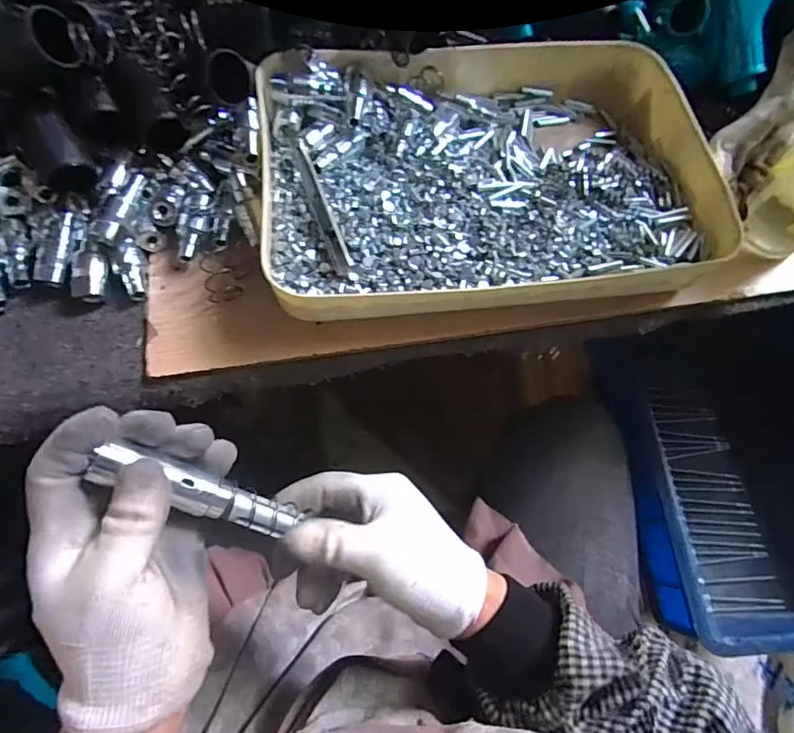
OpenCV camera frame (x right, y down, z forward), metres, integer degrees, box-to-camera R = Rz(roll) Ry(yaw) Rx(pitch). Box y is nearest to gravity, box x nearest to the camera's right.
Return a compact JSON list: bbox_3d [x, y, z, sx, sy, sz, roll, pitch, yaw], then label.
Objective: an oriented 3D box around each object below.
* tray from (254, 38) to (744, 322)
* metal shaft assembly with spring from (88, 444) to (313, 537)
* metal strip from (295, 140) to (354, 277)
[{"bbox_3d":[0.070,-0.147,0.374,0.334,0.050,0.232,-9,68,-7],"label":"tray"},{"bbox_3d":[-0.103,0.069,0.267,0.111,0.015,0.021,31,63,-30],"label":"metal shaft assembly with spring"},{"bbox_3d":[-0.053,-0.113,0.339,0.014,0.010,0.122,-17,69,-10],"label":"metal strip"}]

